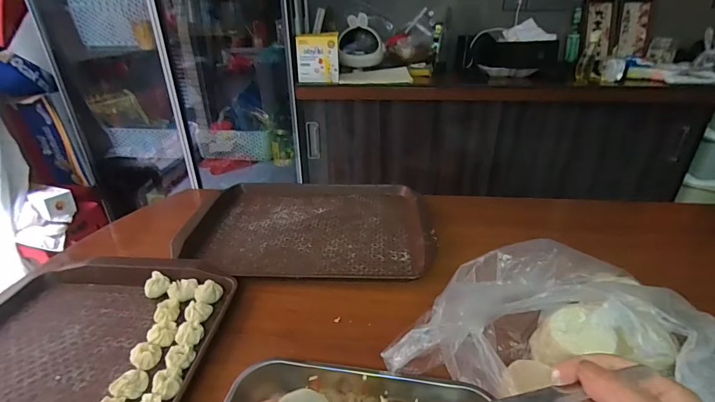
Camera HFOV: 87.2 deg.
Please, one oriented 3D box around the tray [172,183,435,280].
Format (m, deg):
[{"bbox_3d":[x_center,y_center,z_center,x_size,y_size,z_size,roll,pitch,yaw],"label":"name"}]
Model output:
[{"bbox_3d":[-0.083,0.032,0.673,0.393,0.026,0.294,0,28,1],"label":"tray"}]

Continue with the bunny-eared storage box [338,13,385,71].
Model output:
[{"bbox_3d":[0.016,-0.605,1.436,0.174,0.170,0.117,0,28,1],"label":"bunny-eared storage box"}]

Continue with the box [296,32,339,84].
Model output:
[{"bbox_3d":[-0.134,-0.490,1.295,0.139,0.149,0.062,1,29,4],"label":"box"}]

